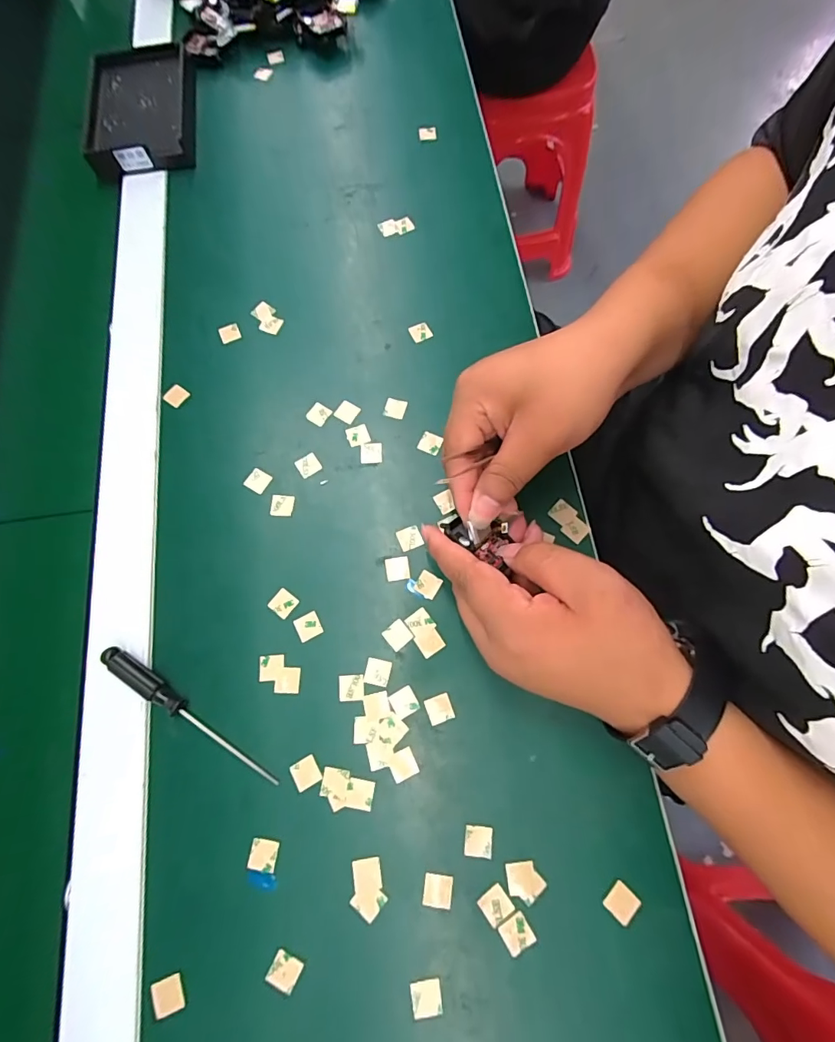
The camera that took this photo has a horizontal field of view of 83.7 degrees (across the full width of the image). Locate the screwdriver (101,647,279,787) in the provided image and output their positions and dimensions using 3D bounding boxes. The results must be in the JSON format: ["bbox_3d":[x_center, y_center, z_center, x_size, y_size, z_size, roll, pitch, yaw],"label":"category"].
[{"bbox_3d":[-0.141,0.119,0.281,0.131,0.013,0.014,35,77,12],"label":"screwdriver"}]

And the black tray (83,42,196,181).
[{"bbox_3d":[-0.259,-0.386,0.438,0.094,0.023,0.141,-11,72,-2],"label":"black tray"}]

